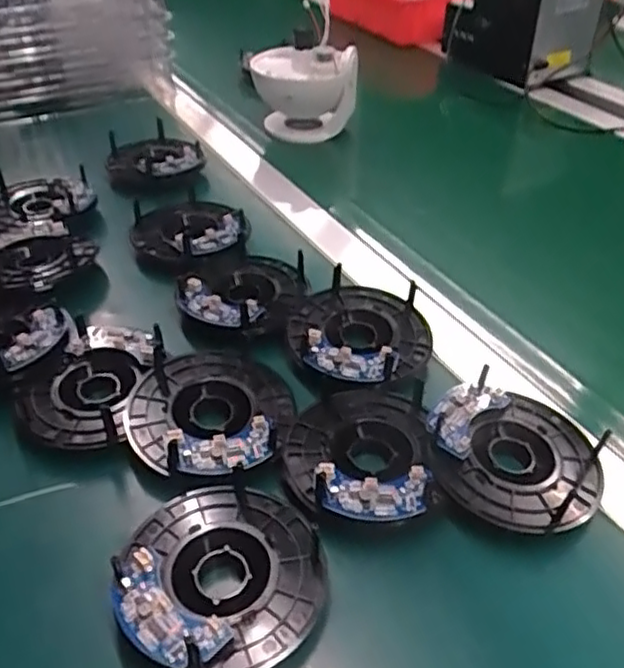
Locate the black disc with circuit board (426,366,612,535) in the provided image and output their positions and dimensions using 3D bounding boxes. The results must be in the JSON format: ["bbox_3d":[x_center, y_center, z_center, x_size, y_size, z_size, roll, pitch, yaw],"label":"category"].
[{"bbox_3d":[0.118,0.066,0.392,0.098,0.025,0.098,0,41,0],"label":"black disc with circuit board"}]

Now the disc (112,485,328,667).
[{"bbox_3d":[-0.045,0.117,0.333,0.097,0.022,0.099,0,41,0],"label":"disc"}]

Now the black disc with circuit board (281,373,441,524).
[{"bbox_3d":[0.027,0.065,0.391,0.085,0.019,0.100,0,41,-1],"label":"black disc with circuit board"}]

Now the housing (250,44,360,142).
[{"bbox_3d":[-0.008,-0.295,0.815,0.119,0.107,0.103,1,41,1],"label":"housing"}]

